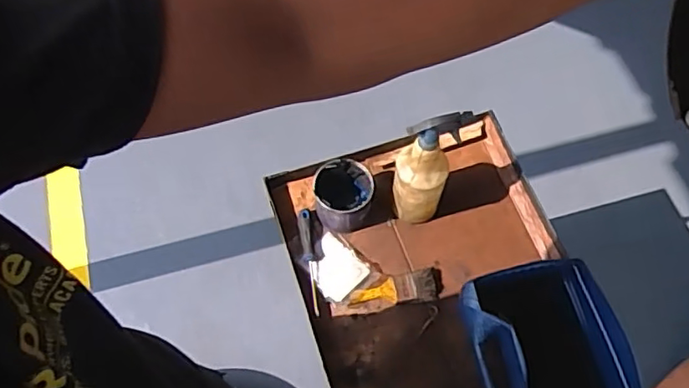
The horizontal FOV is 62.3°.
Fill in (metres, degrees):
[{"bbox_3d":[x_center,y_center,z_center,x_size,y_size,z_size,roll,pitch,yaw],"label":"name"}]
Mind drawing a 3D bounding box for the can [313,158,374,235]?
[{"bbox_3d":[-0.002,0.005,0.993,0.101,0.099,0.104,-2,69,-1],"label":"can"}]

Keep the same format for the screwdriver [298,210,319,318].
[{"bbox_3d":[-0.064,0.116,0.983,0.022,0.016,0.189,-5,69,-2],"label":"screwdriver"}]

